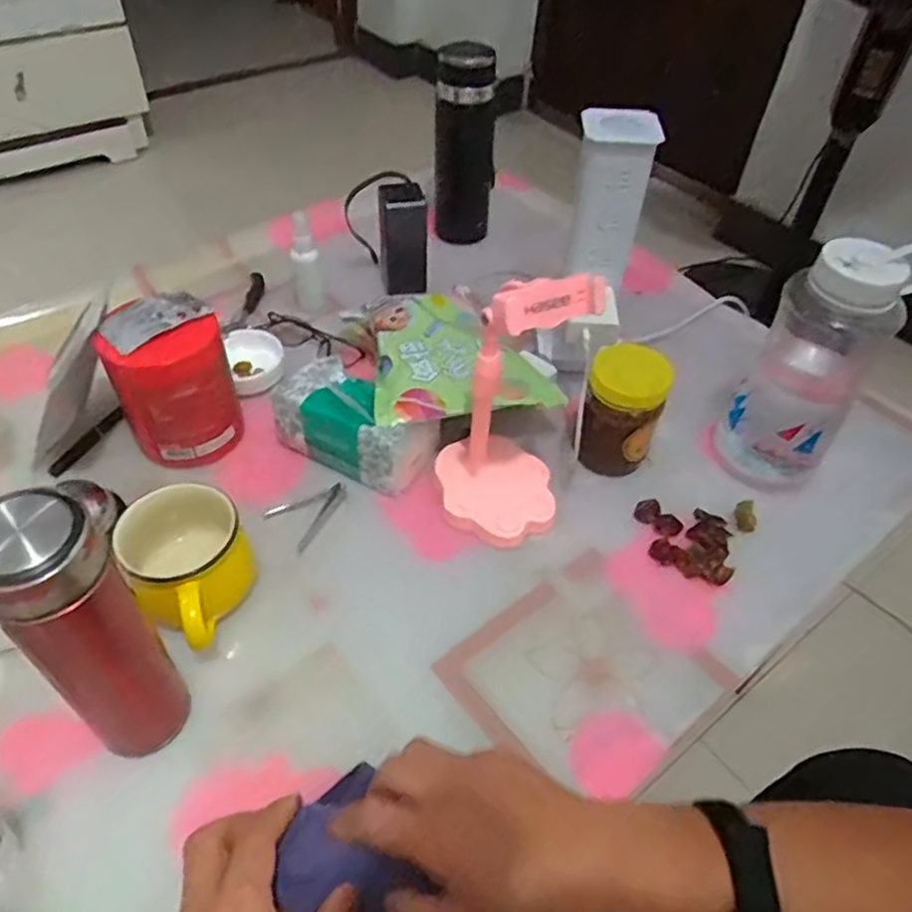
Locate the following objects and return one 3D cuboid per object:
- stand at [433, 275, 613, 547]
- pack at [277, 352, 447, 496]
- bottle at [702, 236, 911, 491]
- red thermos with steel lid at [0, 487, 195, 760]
[{"bbox_3d":[0.041,-0.036,0.560,0.103,0.252,0.104,3,48,-2],"label":"stand"},{"bbox_3d":[-0.091,-0.032,0.669,0.138,0.078,0.089,23,50,16],"label":"pack"},{"bbox_3d":[0.334,-0.086,0.645,0.099,0.238,0.121,34,54,24],"label":"bottle"},{"bbox_3d":[-0.214,0.117,0.427,0.060,0.246,0.063,-28,55,-26],"label":"red thermos with steel lid"}]

